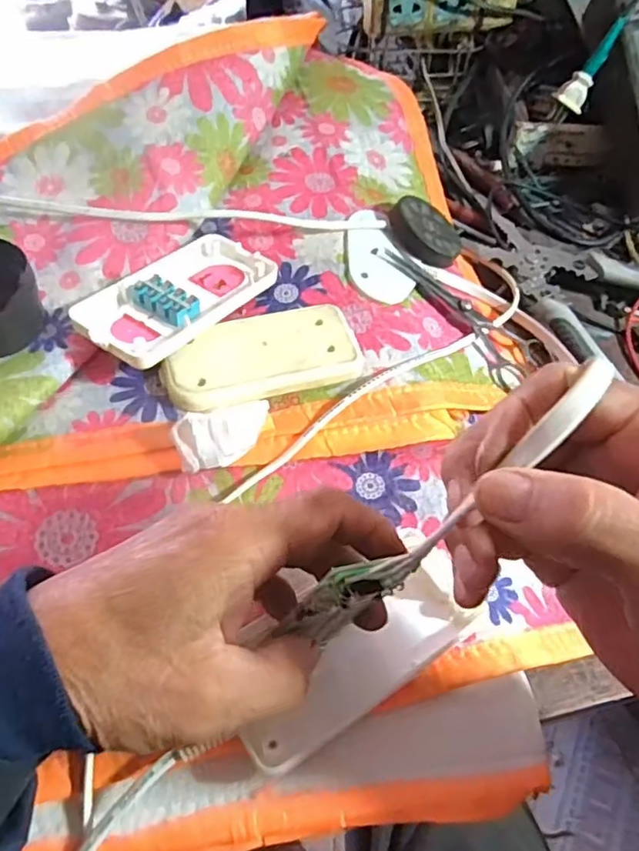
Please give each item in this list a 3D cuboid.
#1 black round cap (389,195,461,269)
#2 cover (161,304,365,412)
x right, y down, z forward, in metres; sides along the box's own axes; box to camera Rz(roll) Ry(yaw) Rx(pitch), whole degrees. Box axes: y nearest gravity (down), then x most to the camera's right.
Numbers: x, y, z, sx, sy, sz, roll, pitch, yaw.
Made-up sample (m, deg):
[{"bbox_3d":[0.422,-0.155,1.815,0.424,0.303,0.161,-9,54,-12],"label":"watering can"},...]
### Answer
[{"bbox_3d":[0.076,-0.140,0.444,0.050,0.015,0.058,3,62,-27],"label":"black round cap"},{"bbox_3d":[-0.035,-0.042,0.366,0.113,0.011,0.057,-14,55,-15],"label":"cover"}]

